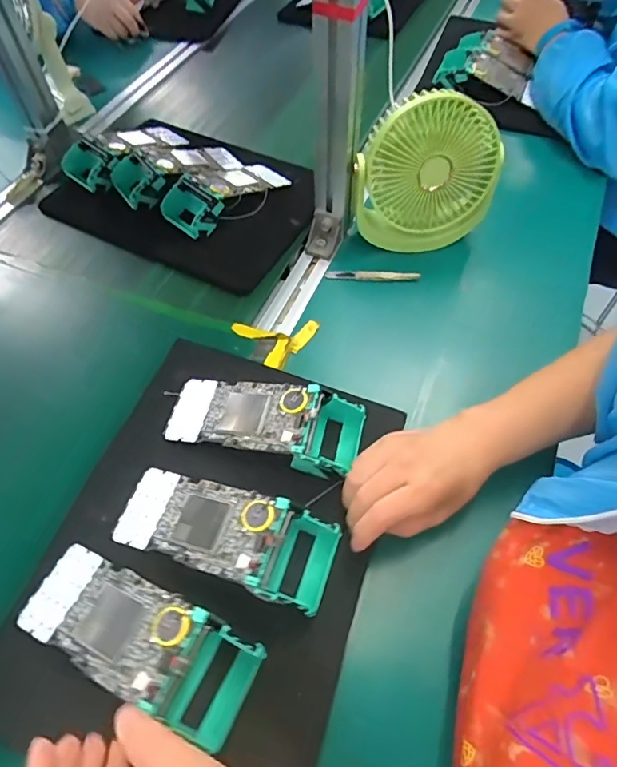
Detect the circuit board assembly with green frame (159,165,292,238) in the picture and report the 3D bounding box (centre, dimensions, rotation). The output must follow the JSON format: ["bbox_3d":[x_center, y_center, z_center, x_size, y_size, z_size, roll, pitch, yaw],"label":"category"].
[{"bbox_3d":[-0.111,-0.256,0.656,0.080,0.051,0.162,38,65,22],"label":"circuit board assembly with green frame"}]

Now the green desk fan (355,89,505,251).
[{"bbox_3d":[0.132,-0.236,0.563,0.147,0.158,0.070,-13,58,-8],"label":"green desk fan"}]

